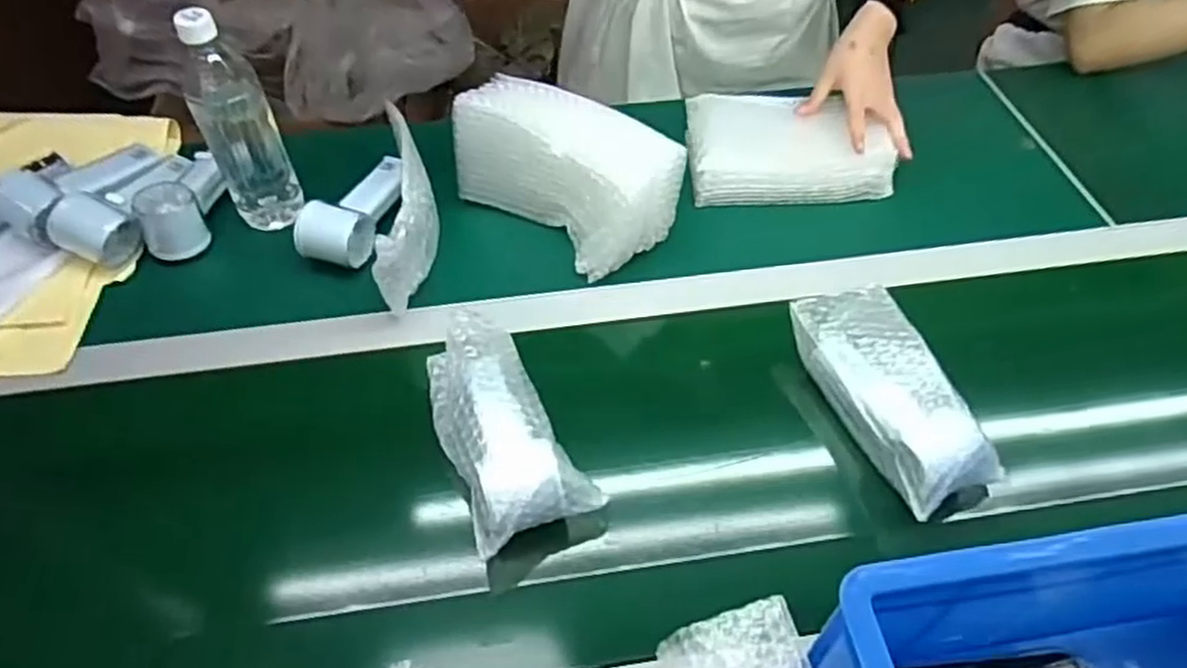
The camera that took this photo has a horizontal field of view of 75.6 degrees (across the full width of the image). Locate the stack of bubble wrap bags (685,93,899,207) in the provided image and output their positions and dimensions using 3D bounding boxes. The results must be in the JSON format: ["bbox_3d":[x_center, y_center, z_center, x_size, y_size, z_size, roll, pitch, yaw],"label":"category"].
[{"bbox_3d":[0.212,-0.200,0.829,0.215,0.053,0.128,1,53,0],"label":"stack of bubble wrap bags"}]

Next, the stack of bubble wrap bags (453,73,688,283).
[{"bbox_3d":[-0.029,-0.157,0.748,0.211,0.112,0.094,30,59,21],"label":"stack of bubble wrap bags"}]

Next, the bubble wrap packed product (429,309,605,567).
[{"bbox_3d":[-0.080,0.068,0.609,0.092,0.040,0.195,-23,56,-16],"label":"bubble wrap packed product"}]

